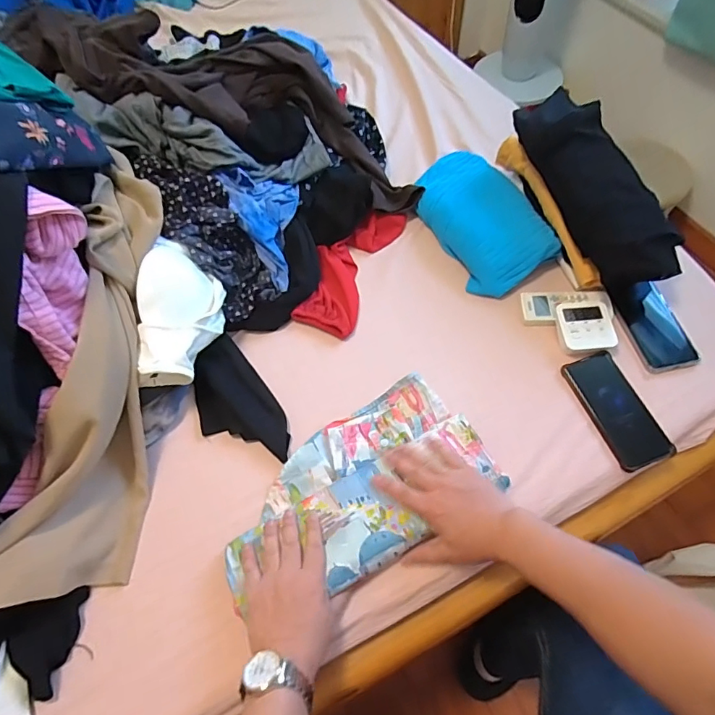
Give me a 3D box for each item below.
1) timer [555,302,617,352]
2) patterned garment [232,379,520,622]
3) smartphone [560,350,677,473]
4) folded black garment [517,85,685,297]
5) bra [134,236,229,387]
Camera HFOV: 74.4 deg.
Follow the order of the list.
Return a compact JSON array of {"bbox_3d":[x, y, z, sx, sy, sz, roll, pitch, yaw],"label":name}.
[{"bbox_3d":[0.334,-0.047,0.693,0.076,0.021,0.082,-4,61,1],"label":"timer"},{"bbox_3d":[-0.005,0.169,0.599,0.342,0.027,0.186,-28,63,-12],"label":"patterned garment"},{"bbox_3d":[0.355,0.069,0.644,0.078,0.012,0.159,-20,62,-7],"label":"smartphone"},{"bbox_3d":[0.360,-0.266,0.723,0.111,0.077,0.347,-22,76,-9],"label":"folded black garment"},{"bbox_3d":[-0.245,-0.062,0.660,0.087,0.100,0.196,-4,61,1],"label":"bra"}]

